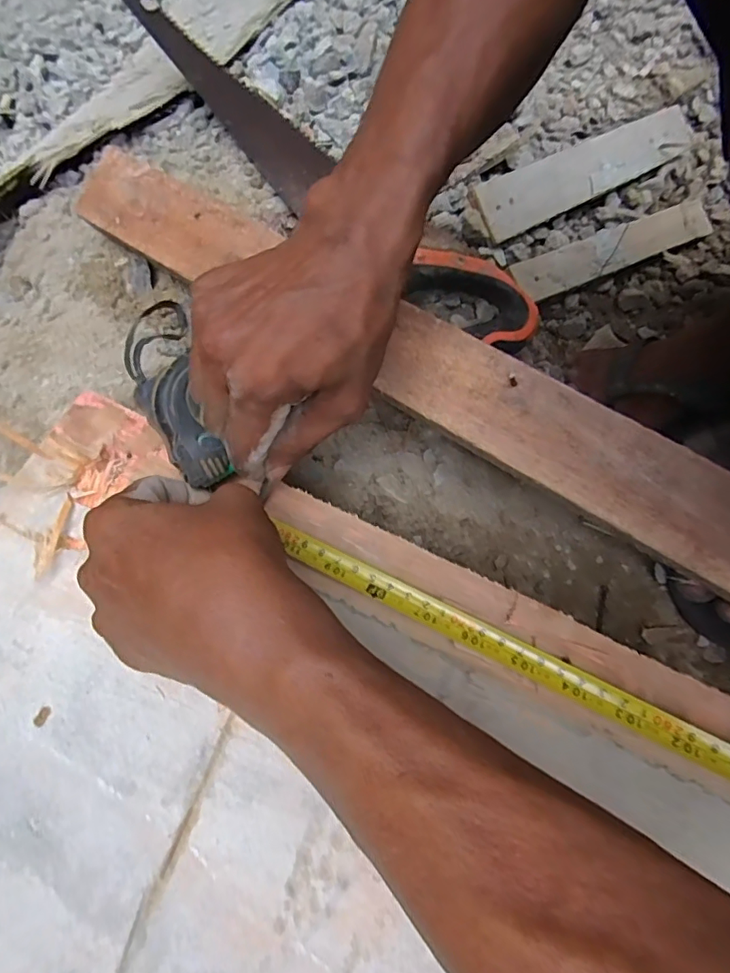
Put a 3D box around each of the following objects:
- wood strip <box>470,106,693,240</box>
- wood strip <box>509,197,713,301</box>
[{"bbox_3d":[0.232,-0.329,0.535,0.285,0.008,0.053,-31,103,-17],"label":"wood strip"},{"bbox_3d":[0.260,-0.244,0.525,0.261,0.007,0.040,-25,90,-18],"label":"wood strip"}]

